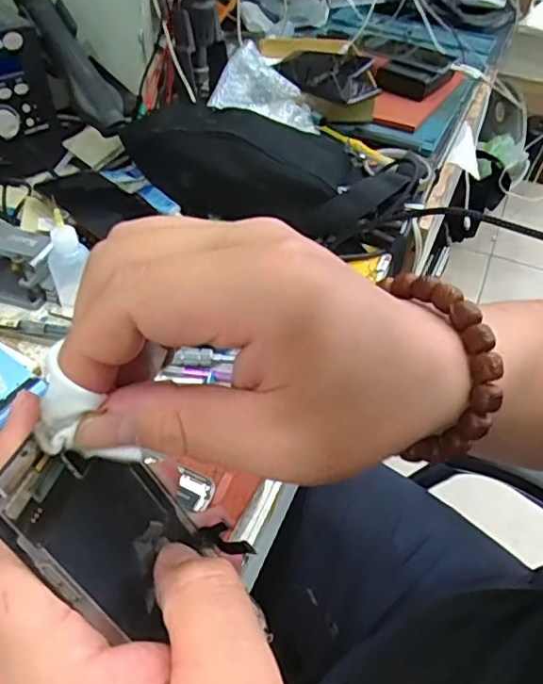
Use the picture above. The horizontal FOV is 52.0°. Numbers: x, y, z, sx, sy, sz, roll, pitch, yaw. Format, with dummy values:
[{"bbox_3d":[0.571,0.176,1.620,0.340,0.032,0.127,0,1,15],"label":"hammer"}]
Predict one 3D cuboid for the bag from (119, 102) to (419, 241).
[{"bbox_3d":[0.004,-0.213,0.628,0.307,0.077,0.176,10,46,6],"label":"bag"}]

